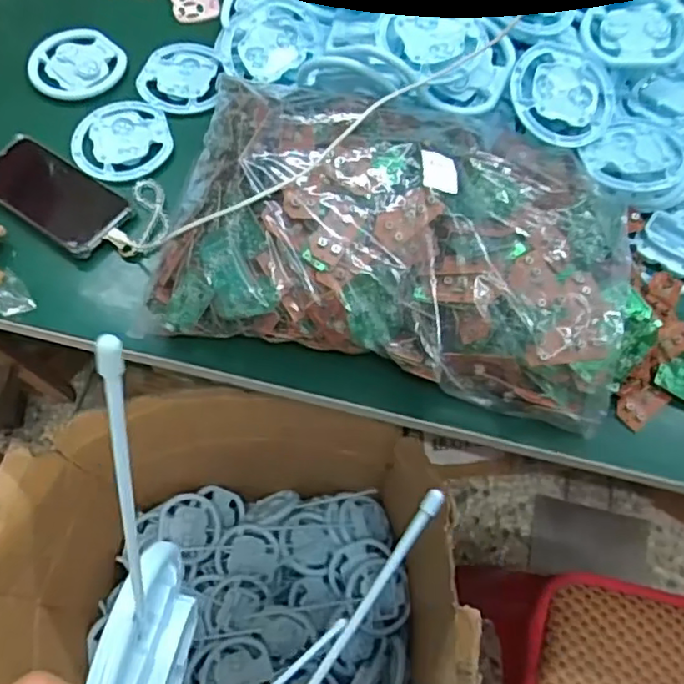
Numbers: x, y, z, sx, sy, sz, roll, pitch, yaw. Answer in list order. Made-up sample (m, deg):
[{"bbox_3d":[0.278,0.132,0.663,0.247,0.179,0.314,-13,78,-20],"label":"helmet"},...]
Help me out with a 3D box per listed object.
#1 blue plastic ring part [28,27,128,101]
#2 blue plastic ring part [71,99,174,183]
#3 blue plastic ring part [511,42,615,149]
[{"bbox_3d":[-0.304,-0.318,0.716,0.098,0.008,0.108,-41,72,-18],"label":"blue plastic ring part"},{"bbox_3d":[-0.236,-0.217,0.672,0.100,0.006,0.114,-14,65,-8],"label":"blue plastic ring part"},{"bbox_3d":[0.219,-0.248,0.624,0.105,0.020,0.105,3,79,-14],"label":"blue plastic ring part"}]

